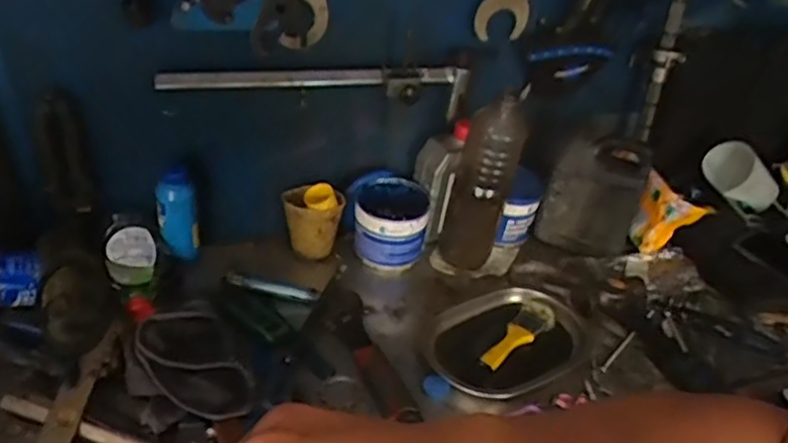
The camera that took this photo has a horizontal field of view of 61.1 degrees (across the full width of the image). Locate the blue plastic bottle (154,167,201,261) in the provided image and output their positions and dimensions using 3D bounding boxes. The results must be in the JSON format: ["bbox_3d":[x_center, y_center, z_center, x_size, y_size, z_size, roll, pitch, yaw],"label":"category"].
[{"bbox_3d":[-0.277,-0.011,0.853,0.050,0.127,0.032,-6,38,-16],"label":"blue plastic bottle"}]

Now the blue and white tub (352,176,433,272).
[{"bbox_3d":[-0.007,0.009,0.941,0.107,0.103,0.102,7,36,0],"label":"blue and white tub"}]

